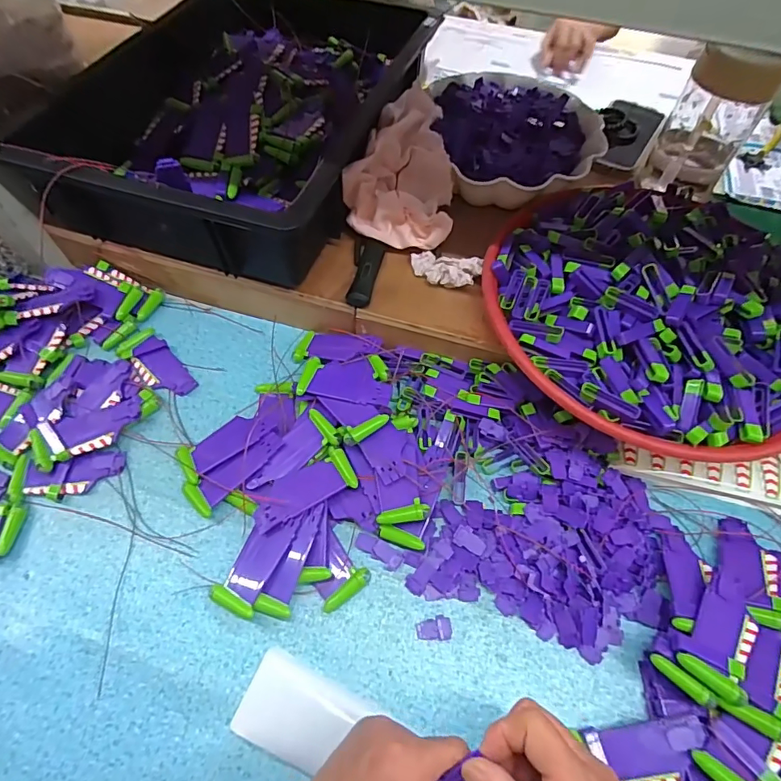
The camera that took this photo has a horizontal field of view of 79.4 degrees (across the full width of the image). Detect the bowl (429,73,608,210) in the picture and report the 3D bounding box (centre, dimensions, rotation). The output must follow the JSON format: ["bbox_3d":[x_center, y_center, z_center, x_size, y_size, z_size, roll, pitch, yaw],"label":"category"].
[{"bbox_3d":[0.144,-0.294,0.538,0.191,0.056,0.215,0,59,-2],"label":"bowl"}]

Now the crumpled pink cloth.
[{"bbox_3d":[0.014,-0.235,0.492,0.108,0.064,0.163,6,59,2],"label":"crumpled pink cloth"}]

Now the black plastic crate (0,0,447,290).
[{"bbox_3d":[-0.152,-0.329,0.536,0.323,0.093,0.457,19,60,10],"label":"black plastic crate"}]

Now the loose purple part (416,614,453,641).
[{"bbox_3d":[0.034,0.185,0.365,0.027,0.004,0.017,-4,61,-4],"label":"loose purple part"}]

